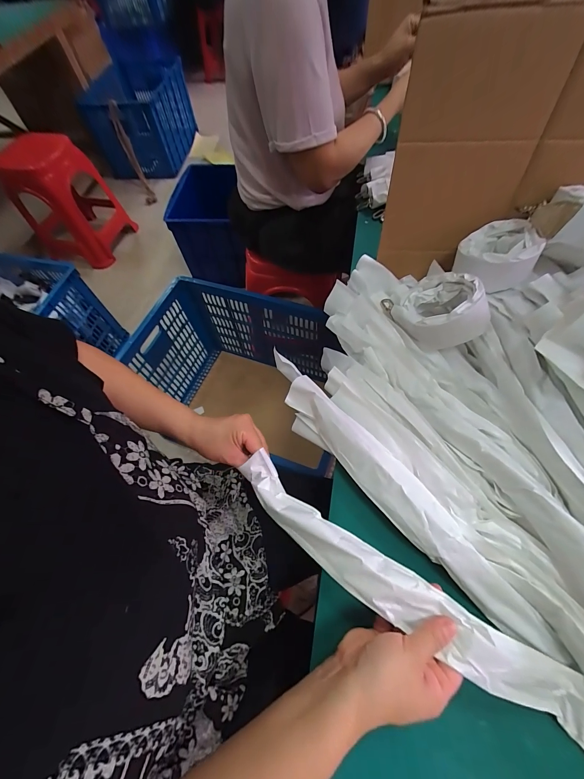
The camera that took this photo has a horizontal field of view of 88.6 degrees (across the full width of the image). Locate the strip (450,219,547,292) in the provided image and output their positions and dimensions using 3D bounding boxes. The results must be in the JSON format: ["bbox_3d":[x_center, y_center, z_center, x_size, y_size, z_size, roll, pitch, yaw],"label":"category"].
[{"bbox_3d":[0.271,-0.178,0.394,0.092,0.051,0.092,30,69,18],"label":"strip"}]

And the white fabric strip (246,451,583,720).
[{"bbox_3d":[0.089,0.189,0.309,0.360,0.046,0.058,29,71,21],"label":"white fabric strip"}]

